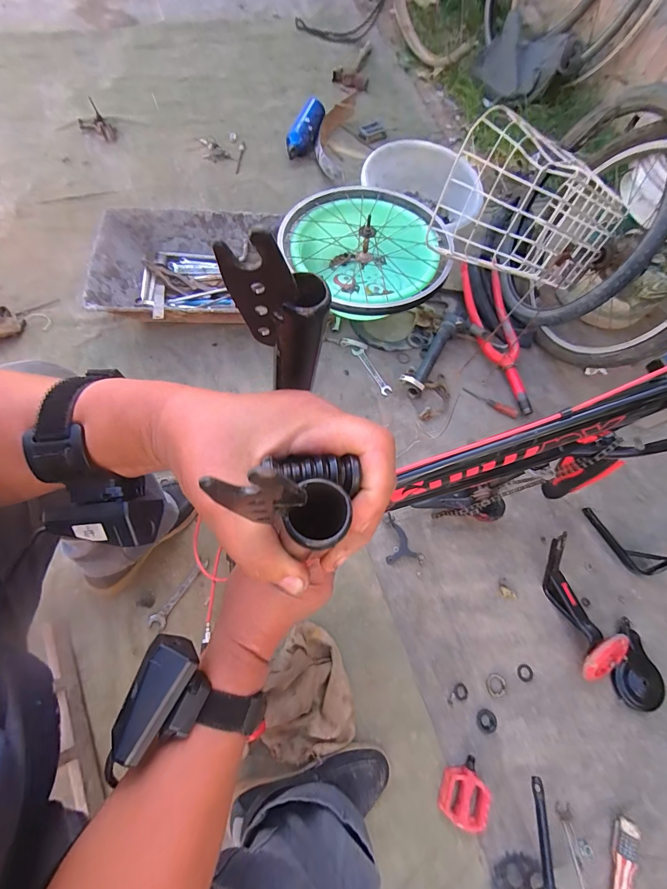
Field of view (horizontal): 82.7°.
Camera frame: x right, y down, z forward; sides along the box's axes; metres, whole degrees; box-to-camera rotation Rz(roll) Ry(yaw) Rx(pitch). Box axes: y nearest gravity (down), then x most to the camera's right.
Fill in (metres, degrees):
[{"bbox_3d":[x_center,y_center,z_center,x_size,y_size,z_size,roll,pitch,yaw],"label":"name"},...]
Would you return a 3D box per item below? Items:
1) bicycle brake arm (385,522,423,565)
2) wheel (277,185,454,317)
[{"bbox_3d":[0.146,0.206,0.801,0.076,0.020,0.082,-4,70,-10],"label":"bicycle brake arm"},{"bbox_3d":[0.085,-0.465,0.881,0.398,0.077,0.397,3,69,-7],"label":"wheel"}]

